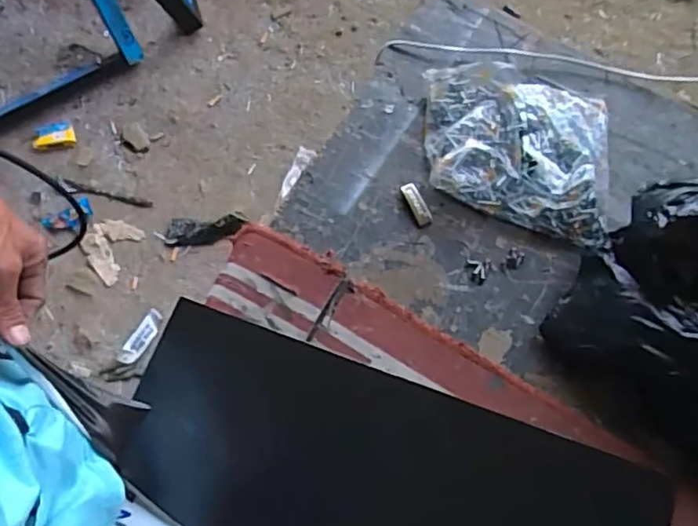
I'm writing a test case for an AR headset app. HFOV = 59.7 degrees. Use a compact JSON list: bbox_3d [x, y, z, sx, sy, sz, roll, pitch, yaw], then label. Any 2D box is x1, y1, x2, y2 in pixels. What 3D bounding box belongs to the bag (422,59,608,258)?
[{"bbox_3d":[0.164,-0.112,0.600,0.184,0.041,0.155,14,69,2],"label":"bag"}]

